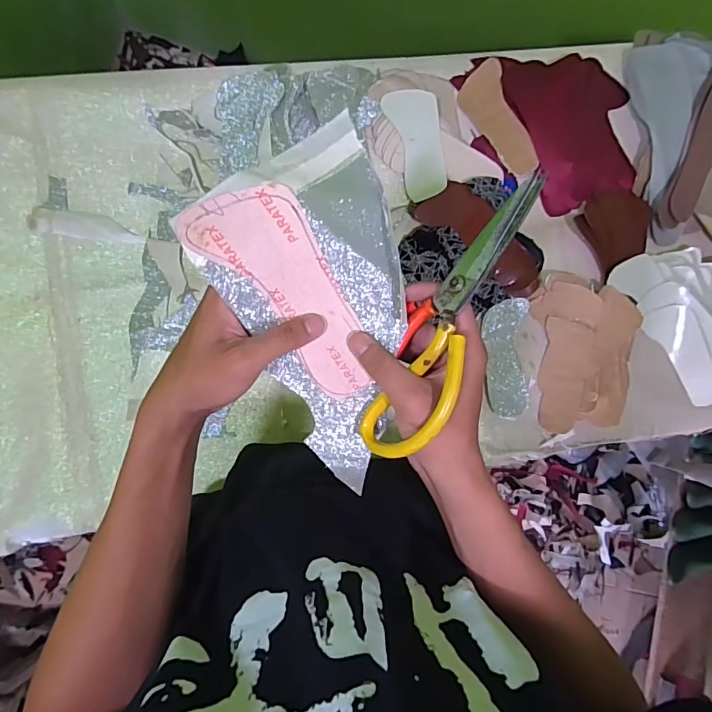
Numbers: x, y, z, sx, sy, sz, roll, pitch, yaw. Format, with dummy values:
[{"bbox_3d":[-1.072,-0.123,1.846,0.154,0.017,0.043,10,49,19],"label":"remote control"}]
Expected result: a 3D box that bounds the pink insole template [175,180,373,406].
[{"bbox_3d":[-0.037,-0.043,0.314,0.068,0.012,0.161,-41,115,1],"label":"pink insole template"}]

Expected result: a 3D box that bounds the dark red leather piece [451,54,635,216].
[{"bbox_3d":[0.290,-0.330,0.687,0.251,0.040,0.218,-5,89,-7],"label":"dark red leather piece"}]

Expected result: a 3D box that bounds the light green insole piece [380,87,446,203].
[{"bbox_3d":[0.087,-0.299,0.651,0.068,0.010,0.155,-12,89,16],"label":"light green insole piece"}]

